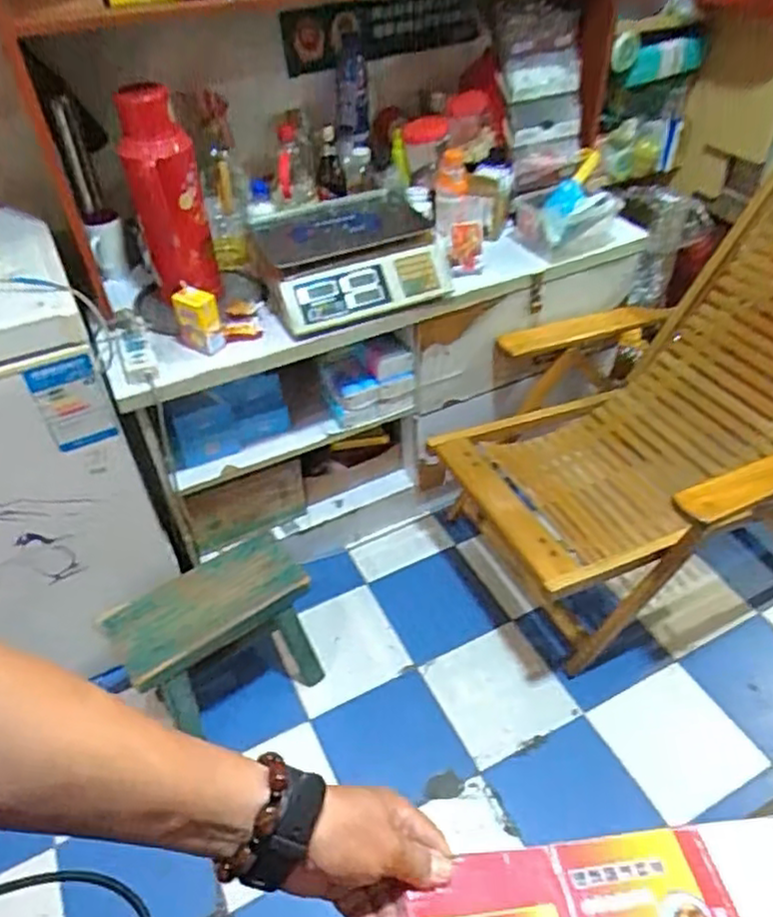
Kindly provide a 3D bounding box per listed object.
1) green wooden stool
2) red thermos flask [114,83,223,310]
[{"bbox_3d":[-0.313,0.370,1.336,0.349,0.293,0.250,-35,52,-29],"label":"green wooden stool"},{"bbox_3d":[-0.410,-0.482,1.269,0.127,0.380,0.128,-15,45,-13],"label":"red thermos flask"}]

